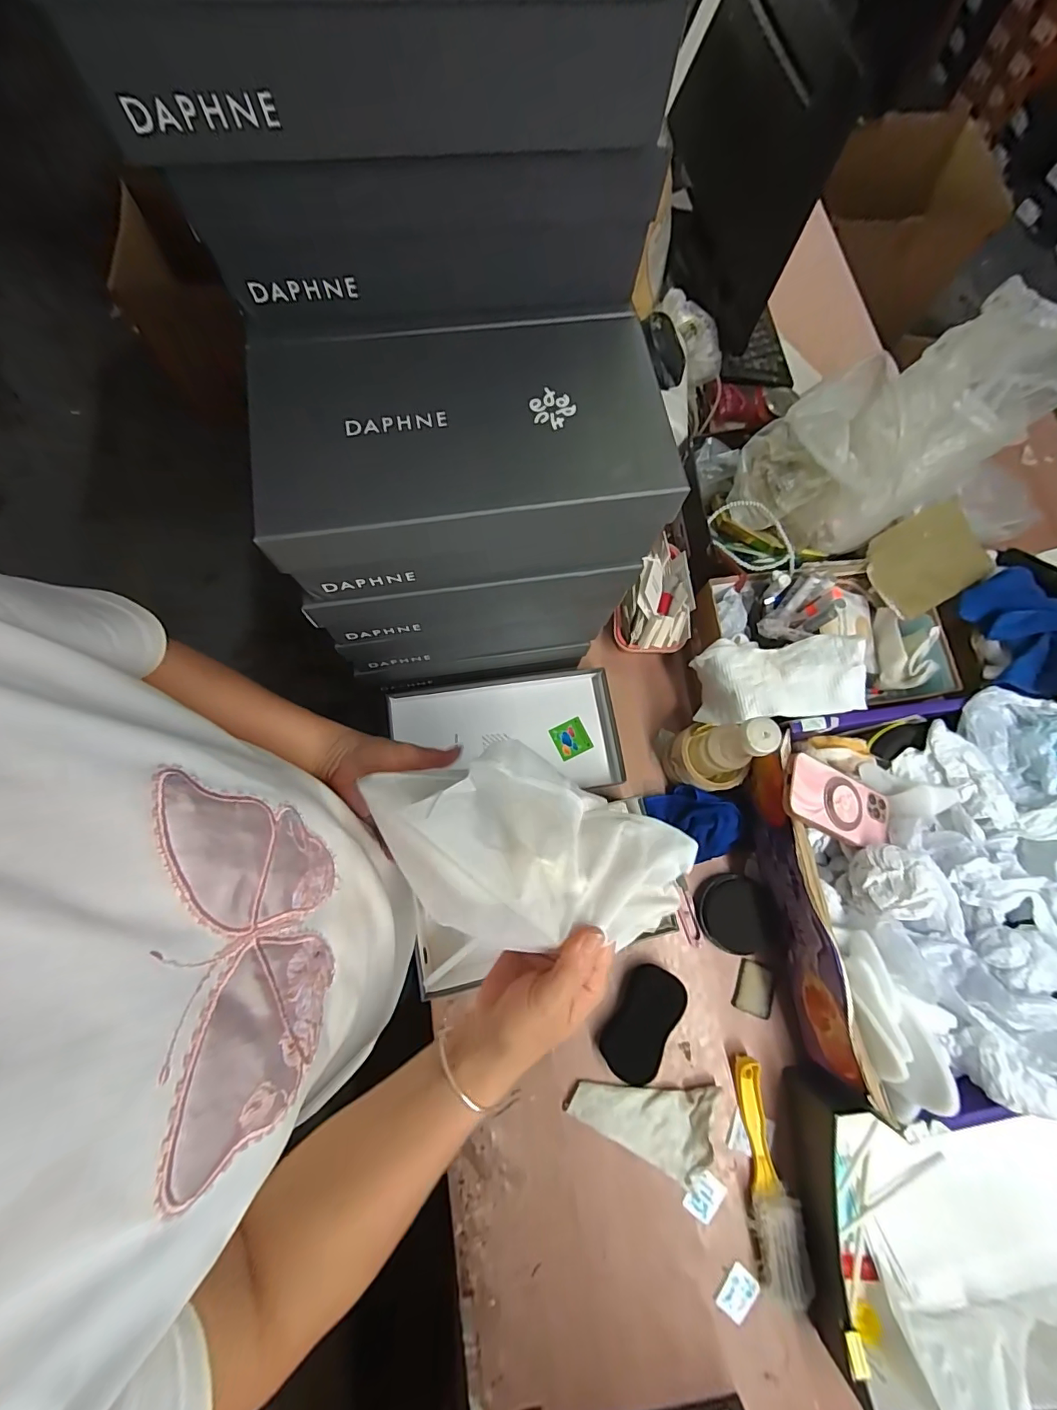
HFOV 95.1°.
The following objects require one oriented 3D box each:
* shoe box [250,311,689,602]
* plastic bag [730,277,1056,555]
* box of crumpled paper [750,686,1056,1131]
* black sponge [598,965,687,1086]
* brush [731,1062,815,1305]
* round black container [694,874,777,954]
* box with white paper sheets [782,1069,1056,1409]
[{"bbox_3d":[-0.047,-0.198,0.391,0.288,0.092,0.170,-10,76,-4],"label":"shoe box"},{"bbox_3d":[0.453,-0.316,0.565,0.395,0.232,0.174,-15,73,36],"label":"plastic bag"},{"bbox_3d":[0.447,0.197,0.532,0.293,0.171,0.384,-8,76,-4],"label":"box of crumpled paper"},{"bbox_3d":[0.140,0.383,0.583,0.058,0.034,0.125,32,77,6],"label":"black sponge"},{"bbox_3d":[0.268,0.532,0.550,0.054,0.037,0.225,-7,76,-4],"label":"brush"},{"bbox_3d":[0.265,0.267,0.616,0.089,0.023,0.094,0,76,-2],"label":"round black container"},{"bbox_3d":[0.466,0.563,0.520,0.322,0.107,0.272,8,76,0],"label":"box with white paper sheets"}]

